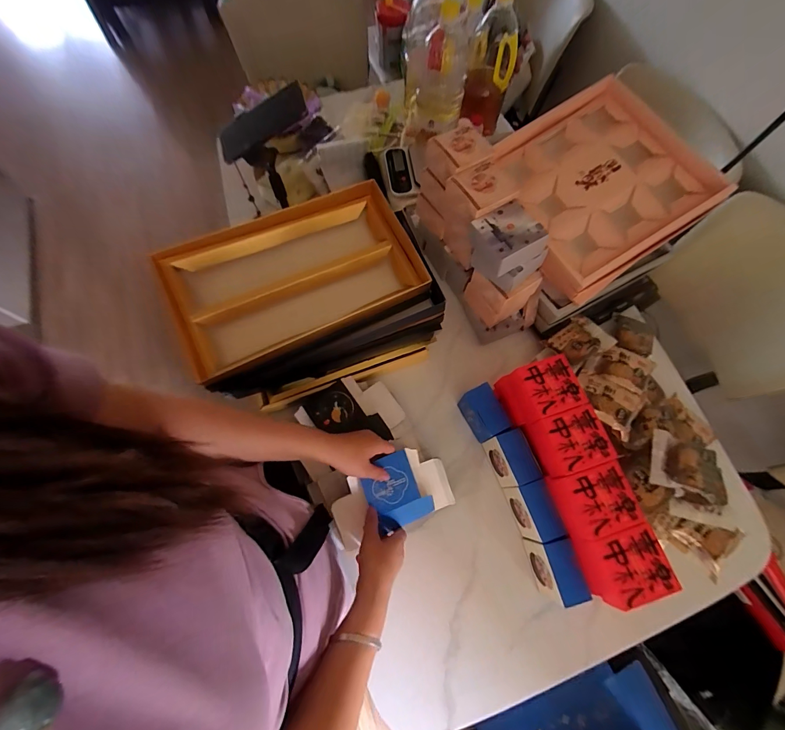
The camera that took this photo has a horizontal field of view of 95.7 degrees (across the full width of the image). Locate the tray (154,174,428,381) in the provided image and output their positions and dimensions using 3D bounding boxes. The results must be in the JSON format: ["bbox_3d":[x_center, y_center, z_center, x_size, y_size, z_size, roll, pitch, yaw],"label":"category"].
[{"bbox_3d":[-0.156,-0.144,0.595,0.399,0.091,0.194,-25,73,-10],"label":"tray"}]

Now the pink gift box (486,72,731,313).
[{"bbox_3d":[0.403,-0.344,0.687,0.354,0.073,0.355,-27,79,2],"label":"pink gift box"}]

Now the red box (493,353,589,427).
[{"bbox_3d":[0.241,0.044,0.584,0.101,0.070,0.087,-17,72,-7],"label":"red box"}]

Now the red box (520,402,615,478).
[{"bbox_3d":[0.267,0.122,0.556,0.103,0.072,0.086,-17,72,-7],"label":"red box"}]

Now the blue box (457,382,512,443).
[{"bbox_3d":[0.163,0.090,0.650,0.049,0.090,0.085,-30,74,-11],"label":"blue box"}]

